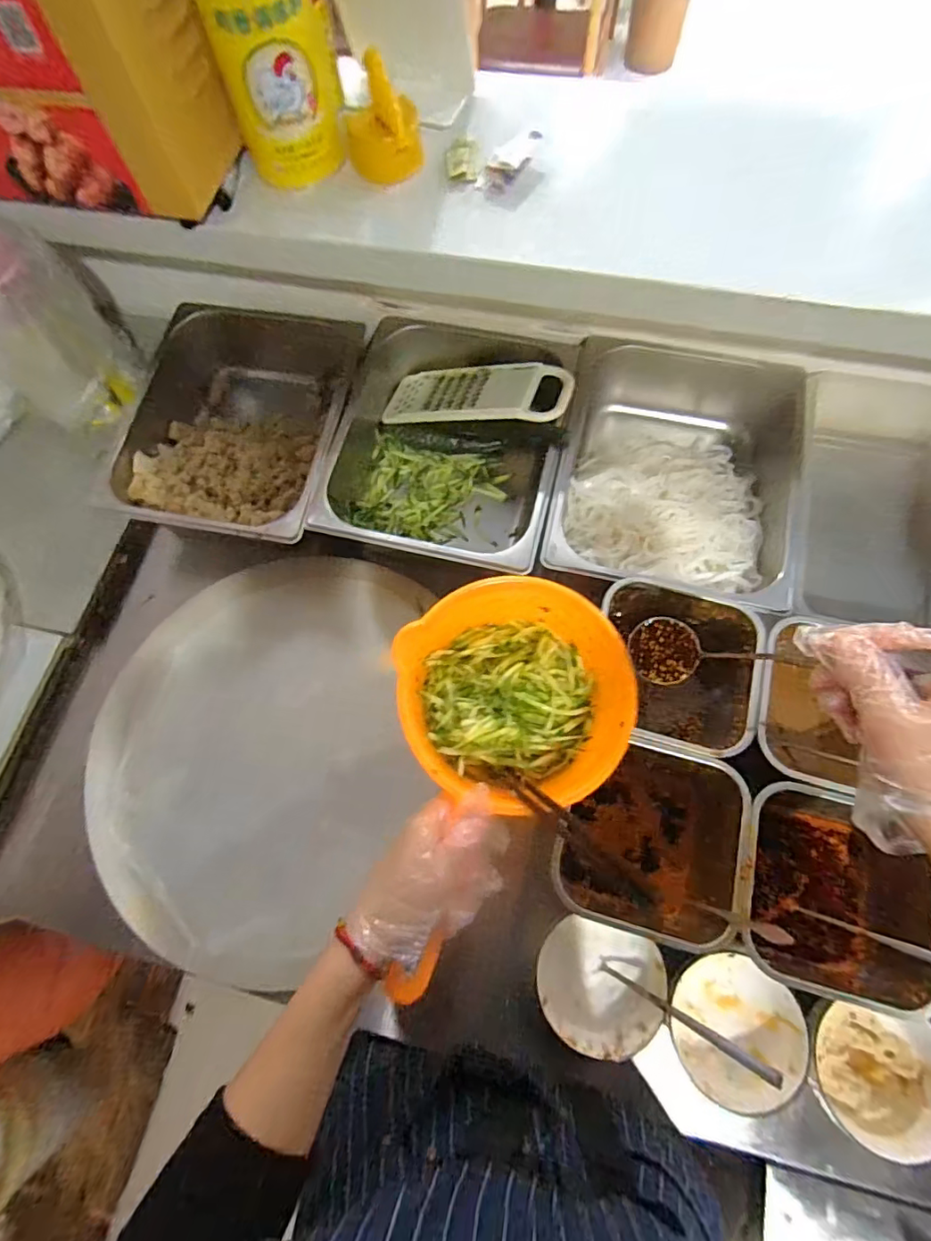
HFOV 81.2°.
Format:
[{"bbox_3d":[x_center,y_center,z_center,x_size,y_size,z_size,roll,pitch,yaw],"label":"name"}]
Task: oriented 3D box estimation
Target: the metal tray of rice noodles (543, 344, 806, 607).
[{"bbox_3d":[0.247,-0.170,0.661,0.265,0.098,0.333,11,71,7],"label":"metal tray of rice noodles"}]

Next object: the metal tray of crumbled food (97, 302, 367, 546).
[{"bbox_3d":[-0.281,-0.252,0.719,0.267,0.099,0.333,12,71,7],"label":"metal tray of crumbled food"}]

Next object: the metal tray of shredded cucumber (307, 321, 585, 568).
[{"bbox_3d":[-0.012,-0.221,0.692,0.265,0.107,0.342,11,71,7],"label":"metal tray of shredded cucumber"}]

